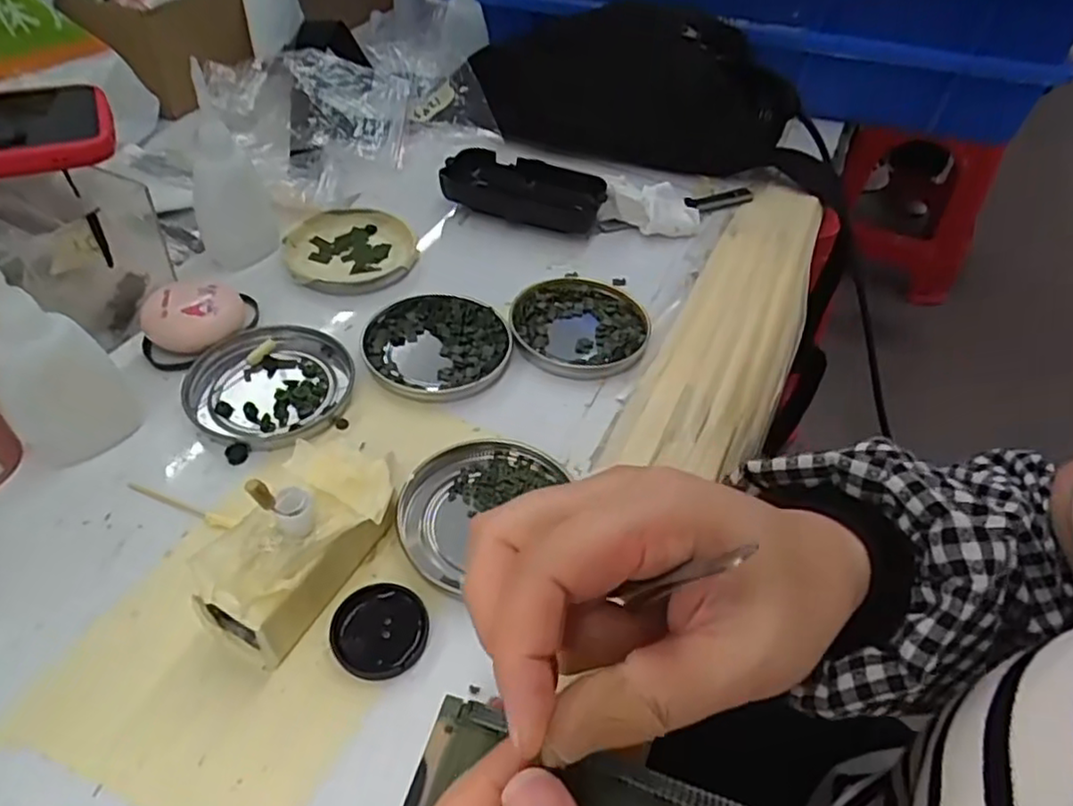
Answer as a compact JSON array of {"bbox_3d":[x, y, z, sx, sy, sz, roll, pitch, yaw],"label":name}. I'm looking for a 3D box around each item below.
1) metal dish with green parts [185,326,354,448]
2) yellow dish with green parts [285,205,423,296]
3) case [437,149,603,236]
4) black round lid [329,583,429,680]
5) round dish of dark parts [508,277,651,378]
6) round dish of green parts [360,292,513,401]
[{"bbox_3d":[-0.136,-0.009,0.343,0.075,0.009,0.079,3,47,-3],"label":"metal dish with green parts"},{"bbox_3d":[-0.116,-0.096,0.425,0.077,0.013,0.074,3,47,-3],"label":"yellow dish with green parts"},{"bbox_3d":[-0.009,-0.147,0.473,0.111,0.024,0.048,14,47,8],"label":"case"},{"bbox_3d":[-0.060,0.087,0.260,0.035,0.006,0.035,3,47,-3],"label":"black round lid"},{"bbox_3d":[0.025,-0.046,0.390,0.080,0.007,0.078,3,47,-3],"label":"round dish of dark parts"},{"bbox_3d":[-0.054,-0.032,0.370,0.077,0.008,0.075,3,47,-3],"label":"round dish of green parts"}]

